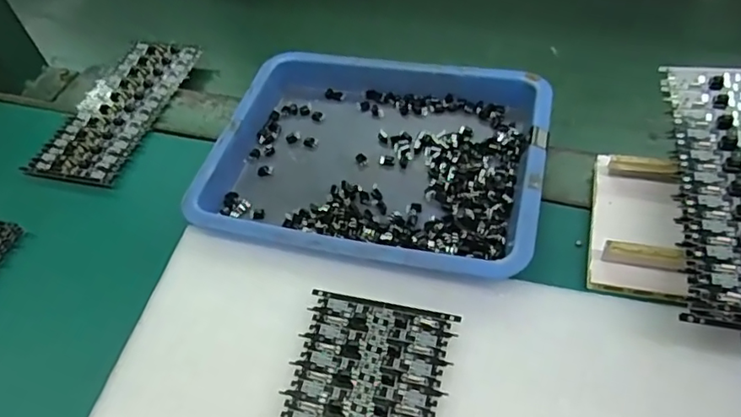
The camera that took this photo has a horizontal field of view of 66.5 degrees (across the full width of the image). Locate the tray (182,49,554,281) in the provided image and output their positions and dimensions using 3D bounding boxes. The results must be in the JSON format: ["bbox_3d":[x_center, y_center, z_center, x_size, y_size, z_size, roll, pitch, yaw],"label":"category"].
[{"bbox_3d":[0.005,-0.037,0.380,0.212,0.027,0.174,9,52,14],"label":"tray"}]

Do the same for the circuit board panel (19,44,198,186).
[{"bbox_3d":[-0.204,-0.084,0.462,0.073,0.011,0.160,8,52,14],"label":"circuit board panel"}]

